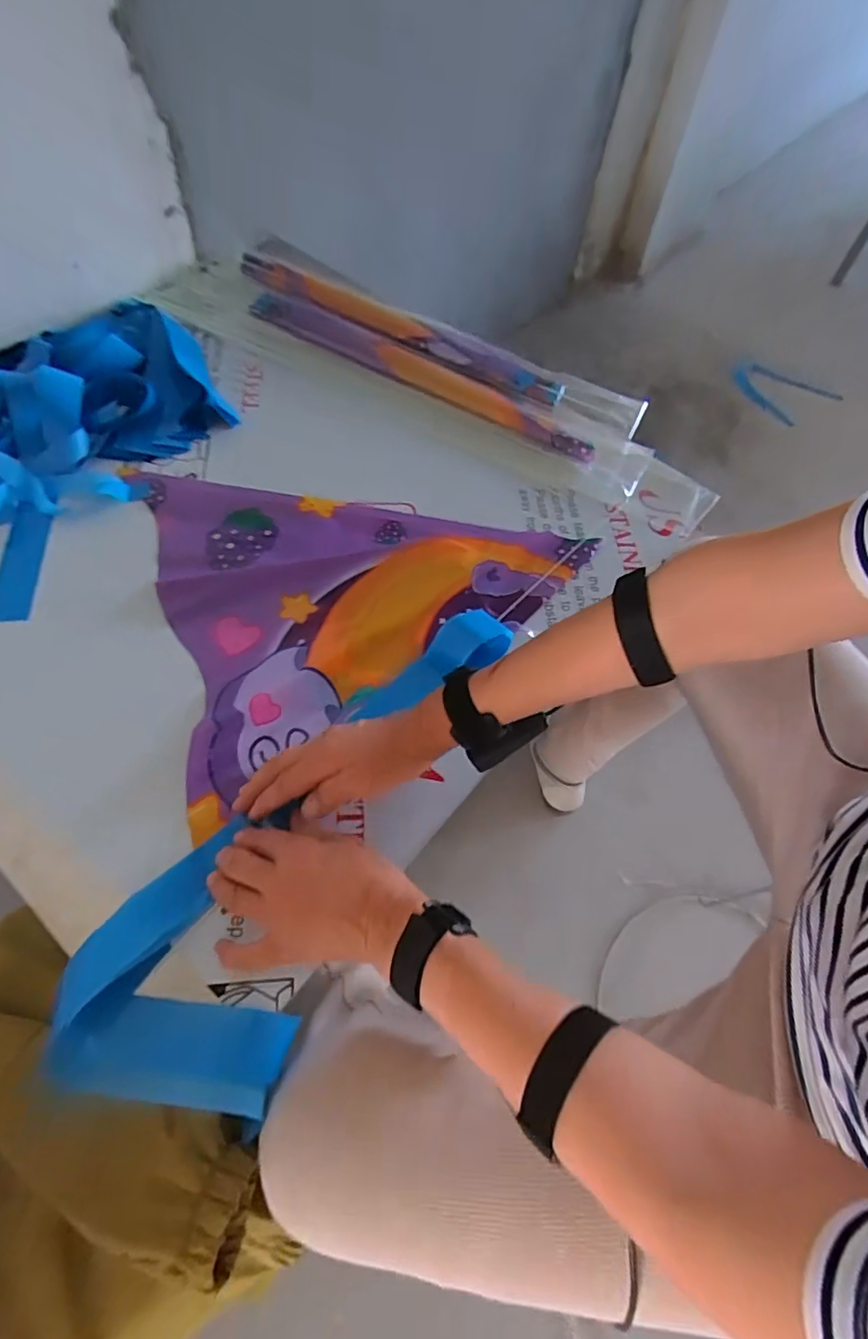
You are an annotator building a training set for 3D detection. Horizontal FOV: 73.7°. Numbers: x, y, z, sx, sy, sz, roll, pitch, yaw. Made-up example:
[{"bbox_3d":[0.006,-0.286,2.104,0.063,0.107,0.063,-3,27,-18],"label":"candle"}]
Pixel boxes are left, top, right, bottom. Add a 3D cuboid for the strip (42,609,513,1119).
[{"bbox_3d":[-0.086,0.120,0.474,0.156,0.044,0.456,31,65,13],"label":"strip"}]

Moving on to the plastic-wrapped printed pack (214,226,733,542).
[{"bbox_3d":[0.012,-0.394,0.760,0.736,0.020,0.217,29,62,12],"label":"plastic-wrapped printed pack"}]

